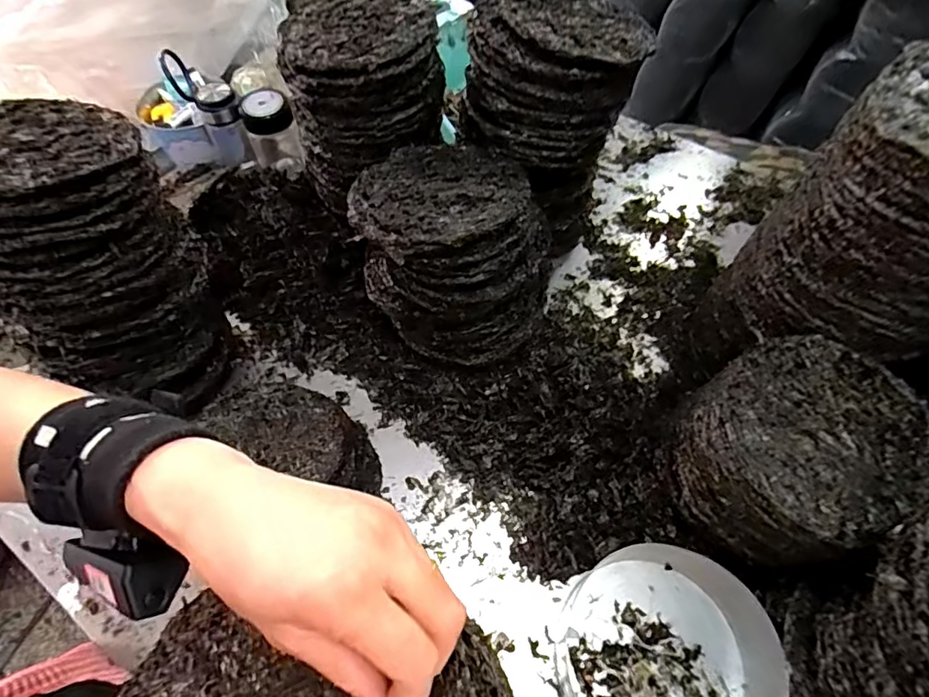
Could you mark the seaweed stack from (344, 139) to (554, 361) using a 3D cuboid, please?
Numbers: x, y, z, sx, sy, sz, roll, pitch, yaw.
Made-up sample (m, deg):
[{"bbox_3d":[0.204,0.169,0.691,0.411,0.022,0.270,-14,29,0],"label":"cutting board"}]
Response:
[{"bbox_3d":[-0.018,-0.126,0.684,0.218,0.201,0.233,-29,62,-15],"label":"seaweed stack"}]

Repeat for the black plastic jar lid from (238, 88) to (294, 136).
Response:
[{"bbox_3d":[-0.300,-0.356,0.787,0.071,0.038,0.066,-1,59,1],"label":"black plastic jar lid"}]

